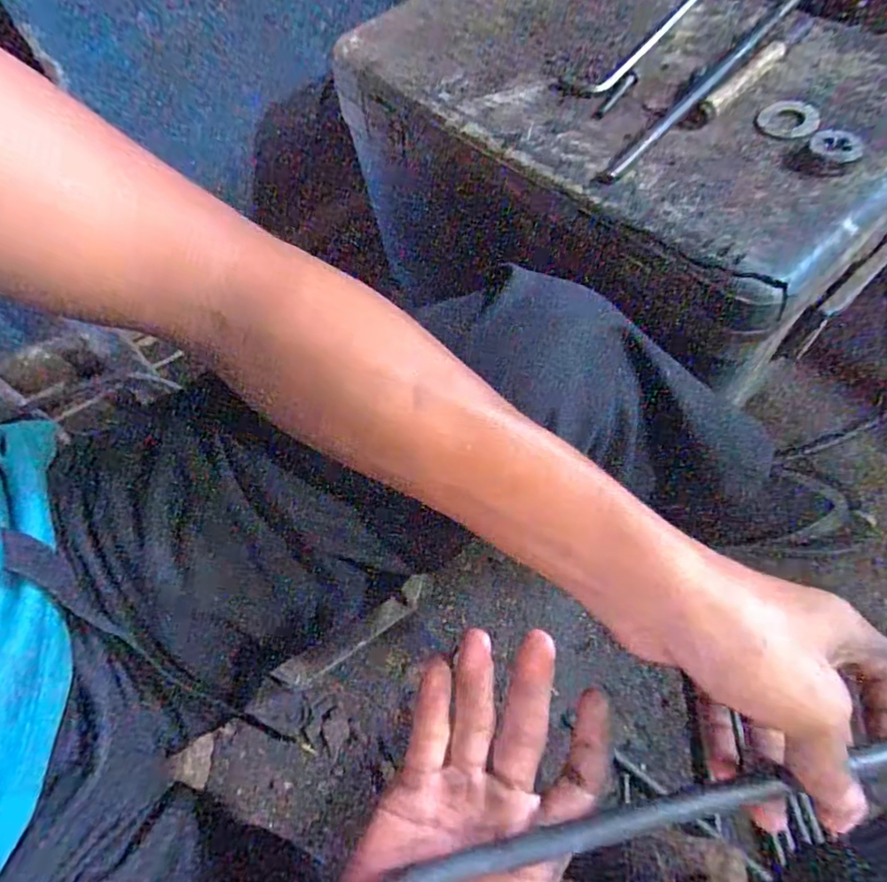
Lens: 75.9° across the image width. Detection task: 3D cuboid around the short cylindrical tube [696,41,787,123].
[{"bbox_3d":[0.242,-0.291,0.461,0.015,0.013,0.112,41,71,20],"label":"short cylindrical tube"}]

